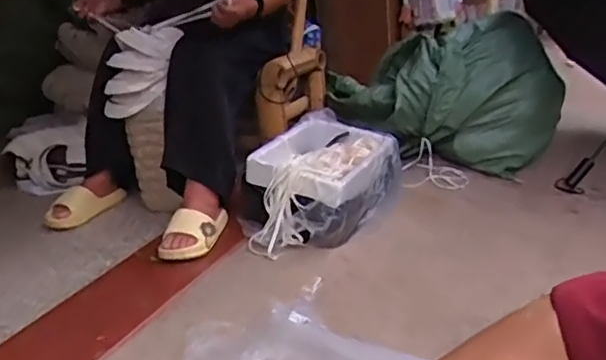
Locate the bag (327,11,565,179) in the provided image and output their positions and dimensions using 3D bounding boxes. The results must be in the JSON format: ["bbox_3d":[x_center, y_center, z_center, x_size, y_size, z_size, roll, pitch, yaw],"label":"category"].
[{"bbox_3d":[0.430,-0.250,1.860,0.675,0.385,0.344,-8,22,-6],"label":"bag"}]

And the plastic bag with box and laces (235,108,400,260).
[{"bbox_3d":[0.046,0.014,1.515,0.268,0.208,0.438,8,26,30],"label":"plastic bag with box and laces"}]

